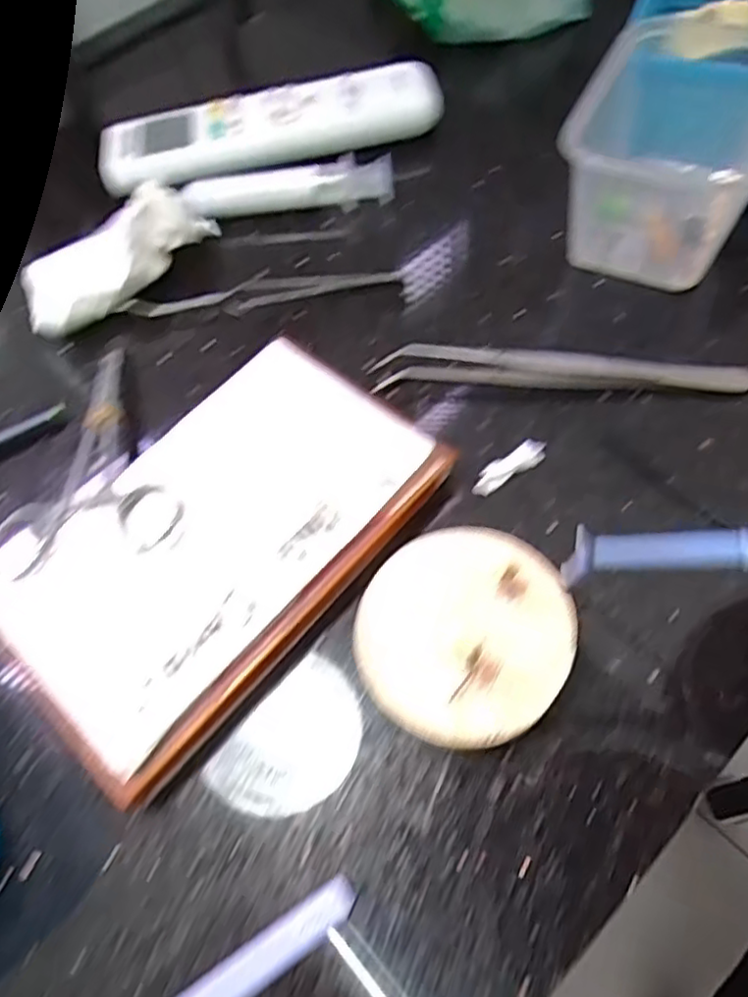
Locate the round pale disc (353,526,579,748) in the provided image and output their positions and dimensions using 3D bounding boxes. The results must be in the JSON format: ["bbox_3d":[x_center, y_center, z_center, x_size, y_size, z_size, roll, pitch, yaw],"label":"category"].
[{"bbox_3d":[0.029,0.044,0.217,0.065,0.013,0.069,-2,63,3],"label":"round pale disc"}]

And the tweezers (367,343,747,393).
[{"bbox_3d":[0.074,-0.051,0.264,0.146,0.013,0.012,2,60,7],"label":"tweezers"}]

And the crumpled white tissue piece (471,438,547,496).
[{"bbox_3d":[0.052,-0.012,0.251,0.034,0.004,0.010,-35,62,-14],"label":"crumpled white tissue piece"}]

